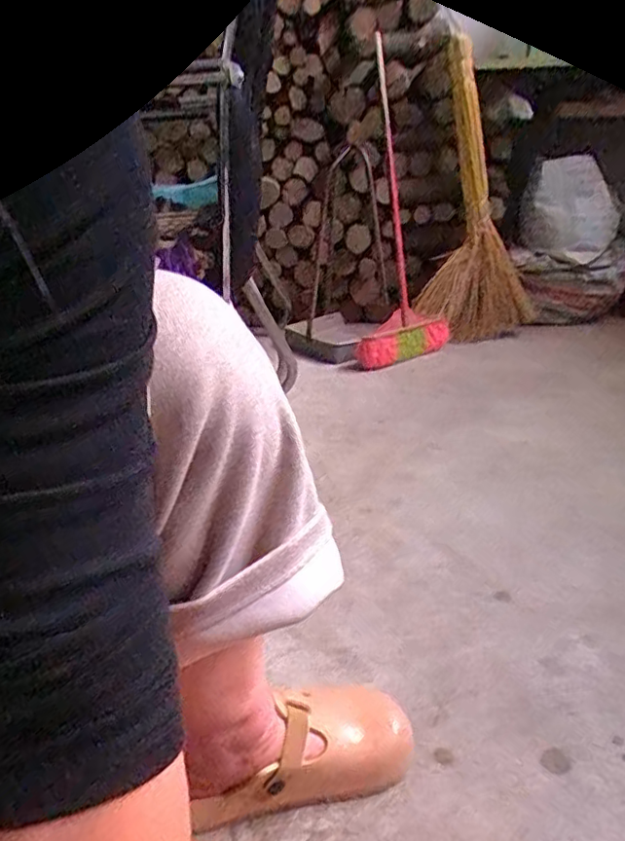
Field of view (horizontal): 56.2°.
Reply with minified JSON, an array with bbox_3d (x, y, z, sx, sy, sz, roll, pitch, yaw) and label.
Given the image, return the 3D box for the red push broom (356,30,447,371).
[{"bbox_3d":[0.246,-0.558,1.589,0.252,0.813,0.088,-4,9,-22],"label":"red push broom"}]

